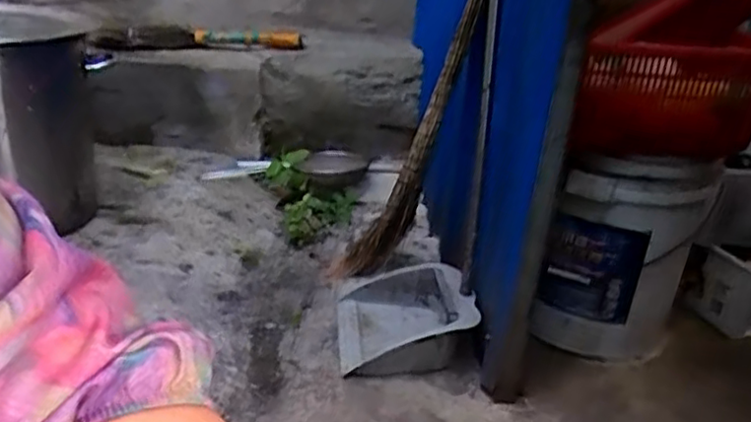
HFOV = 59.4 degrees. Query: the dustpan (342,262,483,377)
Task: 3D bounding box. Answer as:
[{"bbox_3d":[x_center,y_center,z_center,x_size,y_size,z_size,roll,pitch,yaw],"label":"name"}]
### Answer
[{"bbox_3d":[0.051,0.187,1.290,0.244,0.120,0.316,2,22,-6],"label":"dustpan"}]

